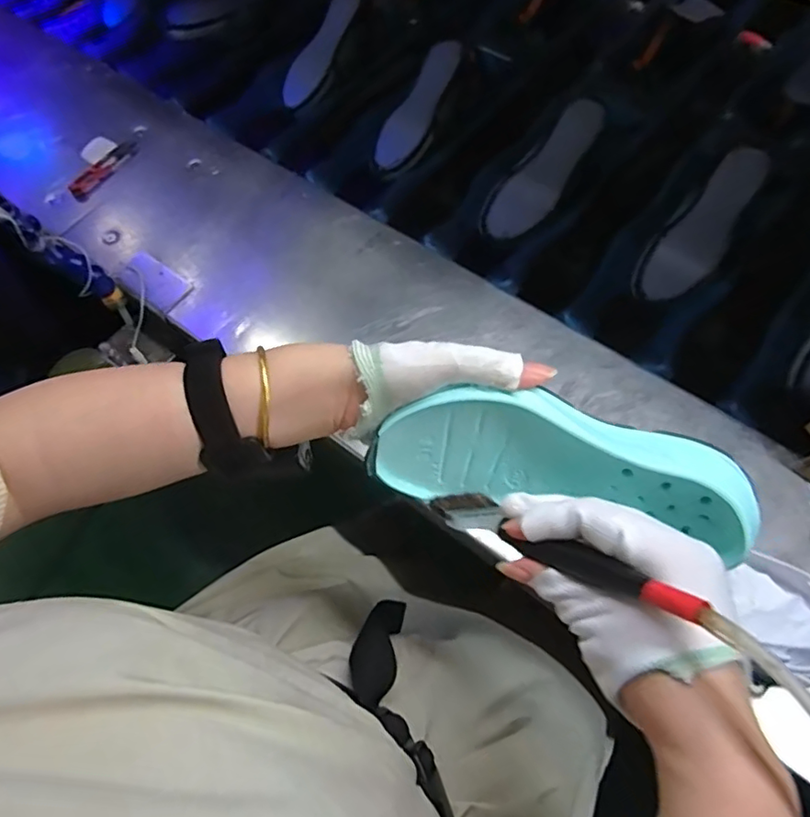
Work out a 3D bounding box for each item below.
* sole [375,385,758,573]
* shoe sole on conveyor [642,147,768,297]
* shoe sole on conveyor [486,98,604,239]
[{"bbox_3d":[0.088,0.035,0.333,0.204,0.079,0.036,13,35,9],"label":"sole"},{"bbox_3d":[0.330,-0.200,0.632,0.058,0.011,0.183,37,98,19],"label":"shoe sole on conveyor"},{"bbox_3d":[0.167,-0.280,0.683,0.060,0.010,0.184,40,96,20],"label":"shoe sole on conveyor"}]

